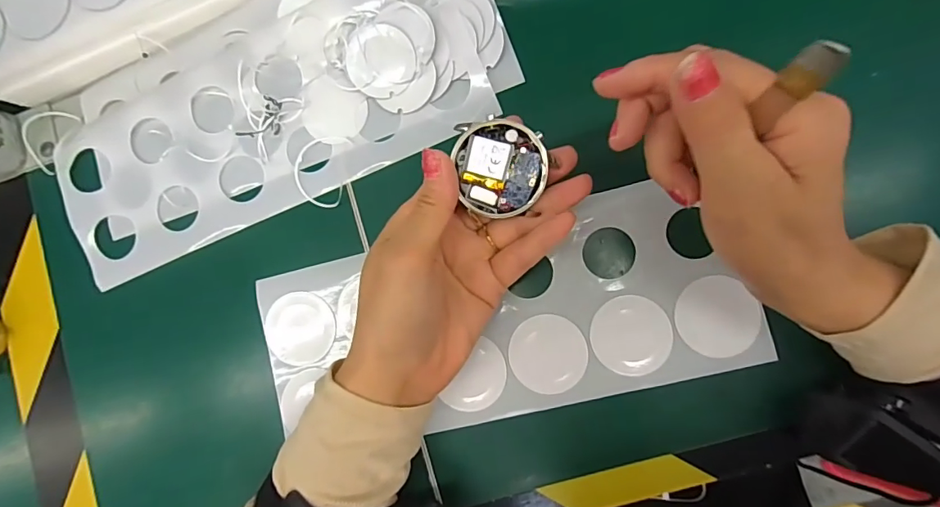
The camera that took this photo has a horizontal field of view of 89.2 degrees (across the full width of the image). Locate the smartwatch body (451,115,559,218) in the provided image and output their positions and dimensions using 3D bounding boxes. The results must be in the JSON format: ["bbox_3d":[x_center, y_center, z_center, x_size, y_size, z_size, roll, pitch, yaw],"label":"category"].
[{"bbox_3d":[0.015,-0.041,0.225,0.040,0.010,0.043,-12,85,7],"label":"smartwatch body"}]

